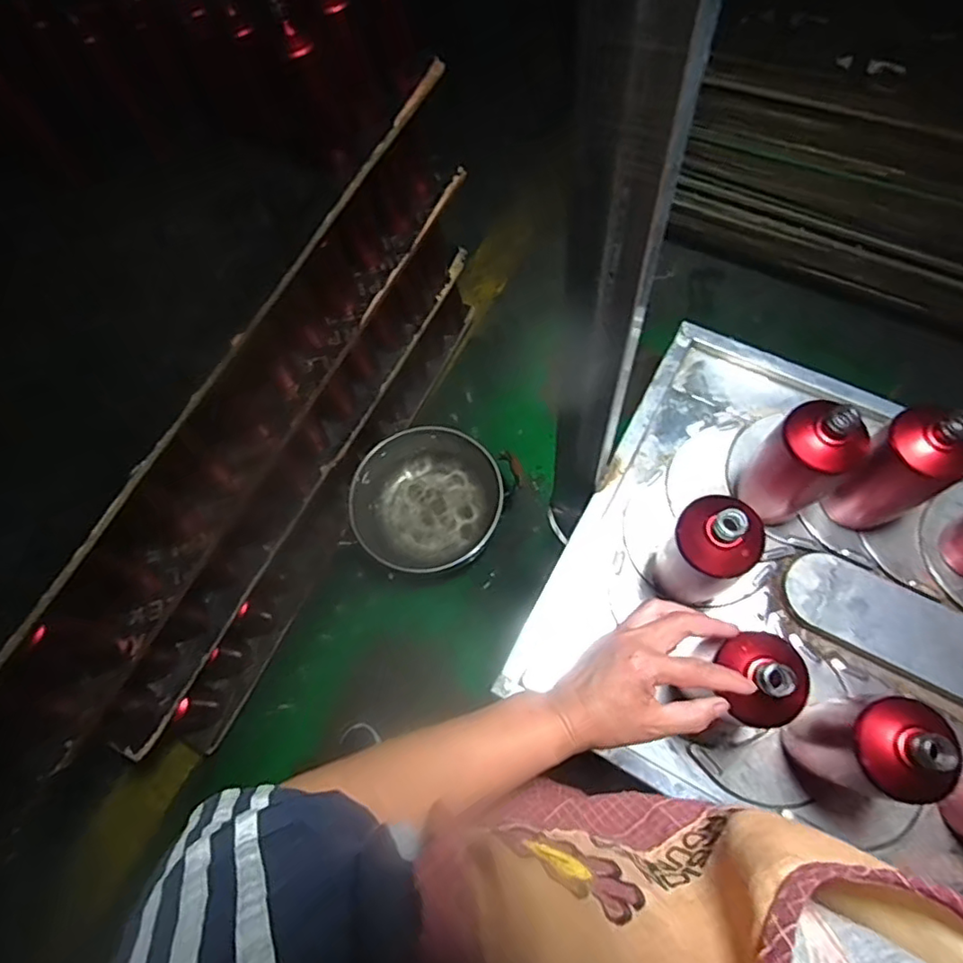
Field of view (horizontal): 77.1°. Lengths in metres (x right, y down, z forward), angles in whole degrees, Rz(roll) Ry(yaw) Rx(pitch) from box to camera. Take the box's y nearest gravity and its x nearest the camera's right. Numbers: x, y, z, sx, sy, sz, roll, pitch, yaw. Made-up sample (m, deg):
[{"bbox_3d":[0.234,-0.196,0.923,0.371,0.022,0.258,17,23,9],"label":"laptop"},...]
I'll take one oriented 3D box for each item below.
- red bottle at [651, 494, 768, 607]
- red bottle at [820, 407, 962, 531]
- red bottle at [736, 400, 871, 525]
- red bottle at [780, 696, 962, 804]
[{"bbox_3d":[0.222,0.073,0.603,0.060,0.175,0.079,-36,71,-14],"label":"red bottle"},{"bbox_3d":[0.422,-0.004,0.626,0.071,0.202,0.079,-26,69,-10],"label":"red bottle"},{"bbox_3d":[0.334,-0.016,0.644,0.059,0.188,0.073,-33,71,-13],"label":"red bottle"},{"bbox_3d":[0.337,0.238,0.541,0.065,0.214,0.082,9,67,4],"label":"red bottle"}]

